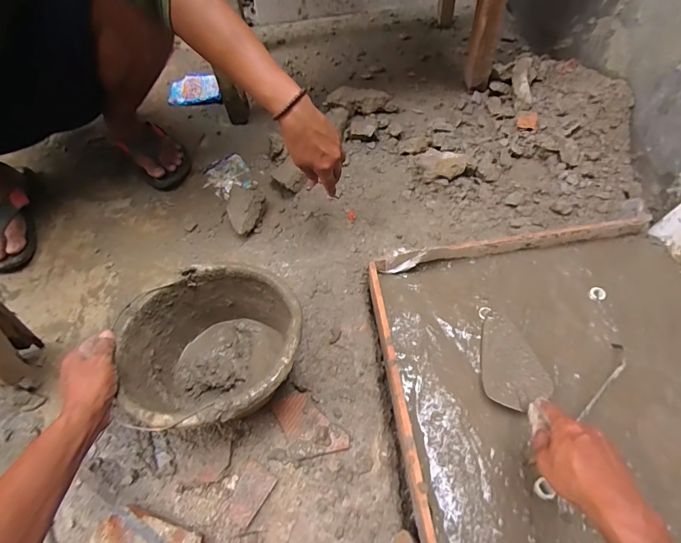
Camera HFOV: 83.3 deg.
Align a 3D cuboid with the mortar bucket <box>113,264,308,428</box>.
[{"bbox_3d":[-0.169,0.119,0.558,0.233,0.151,0.211,-17,59,-7],"label":"mortar bucket"}]

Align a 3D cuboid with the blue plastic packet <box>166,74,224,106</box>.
[{"bbox_3d":[-0.386,-0.497,1.035,0.143,0.013,0.129,-2,58,2],"label":"blue plastic packet"}]

